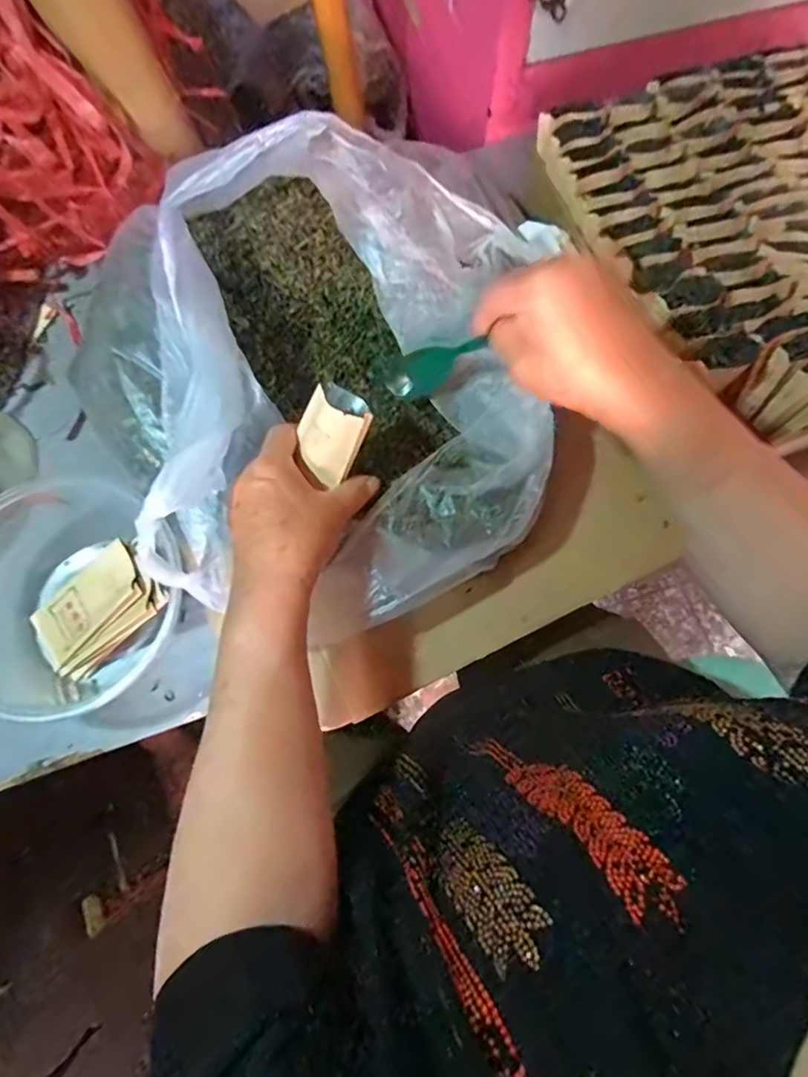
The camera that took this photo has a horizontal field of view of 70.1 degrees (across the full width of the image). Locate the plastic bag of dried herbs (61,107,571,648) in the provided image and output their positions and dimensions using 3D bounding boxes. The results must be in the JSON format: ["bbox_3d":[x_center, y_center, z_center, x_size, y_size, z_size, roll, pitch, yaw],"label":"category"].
[{"bbox_3d":[-0.073,-0.131,0.408,0.297,0.186,0.370,-34,75,-10],"label":"plastic bag of dried herbs"}]

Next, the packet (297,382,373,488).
[{"bbox_3d":[-0.049,-0.069,0.384,0.042,0.064,0.013,25,29,-1],"label":"packet"}]

